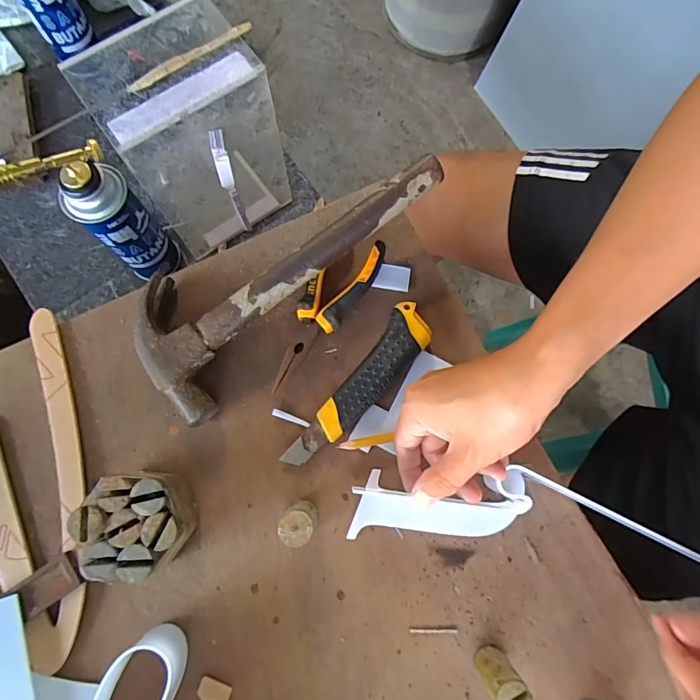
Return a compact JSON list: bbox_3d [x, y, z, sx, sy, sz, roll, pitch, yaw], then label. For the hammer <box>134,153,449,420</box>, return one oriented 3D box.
[{"bbox_3d":[-0.064,-0.079,0.371,0.116,0.055,0.291,43,80,7],"label":"hammer"}]

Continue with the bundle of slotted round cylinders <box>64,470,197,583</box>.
[{"bbox_3d":[-0.157,0.128,0.325,0.070,0.053,0.072,1,76,-4],"label":"bundle of slotted round cylinders"}]

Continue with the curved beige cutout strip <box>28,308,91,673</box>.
[{"bbox_3d":[-0.234,0.101,0.349,0.042,0.010,0.276,-8,77,-6],"label":"curved beige cutout strip"}]

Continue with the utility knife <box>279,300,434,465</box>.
[{"bbox_3d":[0.011,0.034,0.366,0.039,0.021,0.163,37,77,5],"label":"utility knife"}]

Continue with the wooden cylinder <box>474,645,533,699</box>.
[{"bbox_3d":[0.108,0.234,0.309,0.024,0.052,0.025,-35,81,-11],"label":"wooden cylinder"}]

